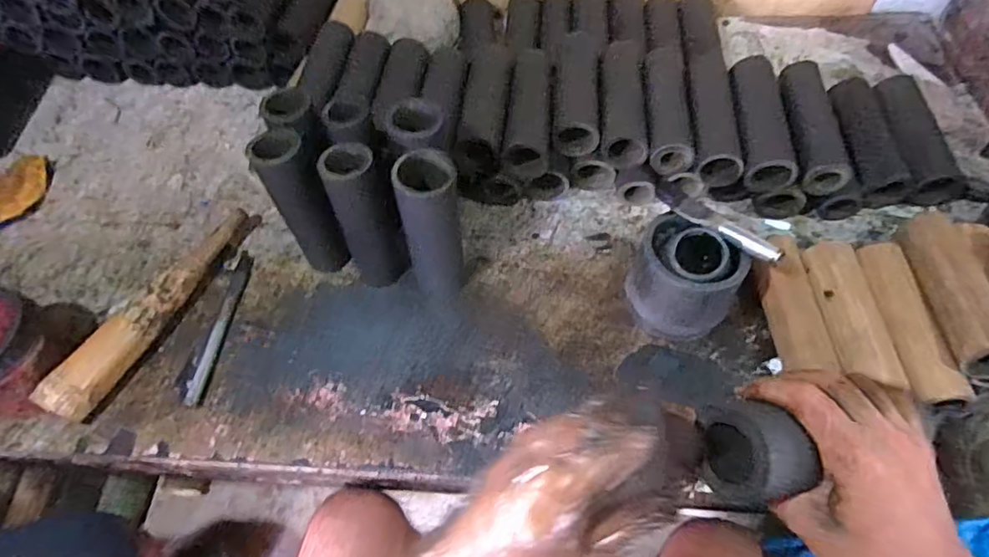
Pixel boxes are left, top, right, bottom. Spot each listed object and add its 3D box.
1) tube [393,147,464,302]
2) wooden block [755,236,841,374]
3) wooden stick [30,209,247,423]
[{"bbox_3d":[-0.064,-0.051,0.577,0.058,0.181,0.062,-6,55,-2],"label":"tube"},{"bbox_3d":[0.318,0.033,0.589,0.050,0.051,0.164,-1,55,1],"label":"wooden block"},{"bbox_3d":[-0.364,0.021,0.605,0.044,0.047,0.288,20,58,15],"label":"wooden stick"}]

